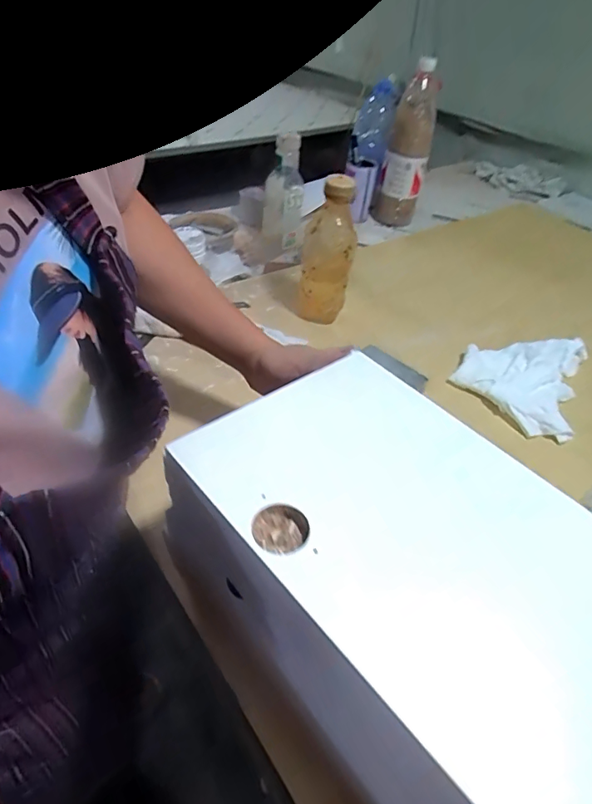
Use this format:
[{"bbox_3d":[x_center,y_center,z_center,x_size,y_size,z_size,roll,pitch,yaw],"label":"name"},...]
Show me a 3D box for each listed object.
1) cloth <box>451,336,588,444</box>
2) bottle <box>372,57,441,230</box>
[{"bbox_3d":[0.307,-0.040,0.674,0.159,0.034,0.184,22,45,16],"label":"cloth"},{"bbox_3d":[0.227,-0.517,1.007,0.087,0.295,0.079,12,43,6],"label":"bottle"}]

